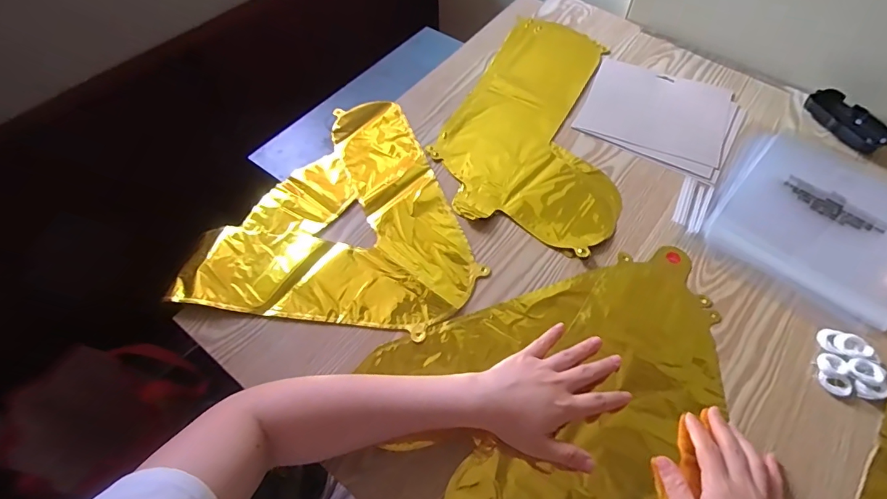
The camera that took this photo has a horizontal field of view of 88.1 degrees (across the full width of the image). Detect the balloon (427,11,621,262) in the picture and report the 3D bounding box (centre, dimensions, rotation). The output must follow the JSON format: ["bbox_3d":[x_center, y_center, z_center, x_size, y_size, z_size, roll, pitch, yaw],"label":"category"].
[{"bbox_3d":[0.136,-0.190,0.649,0.234,0.006,0.411,14,60,10],"label":"balloon"}]

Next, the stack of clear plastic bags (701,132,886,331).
[{"bbox_3d":[0.458,-0.048,0.553,0.212,0.009,0.244,33,65,20],"label":"stack of clear plastic bags"}]

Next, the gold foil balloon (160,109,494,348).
[{"bbox_3d":[-0.113,-0.063,0.572,0.315,0.013,0.326,7,59,6],"label":"gold foil balloon"}]

